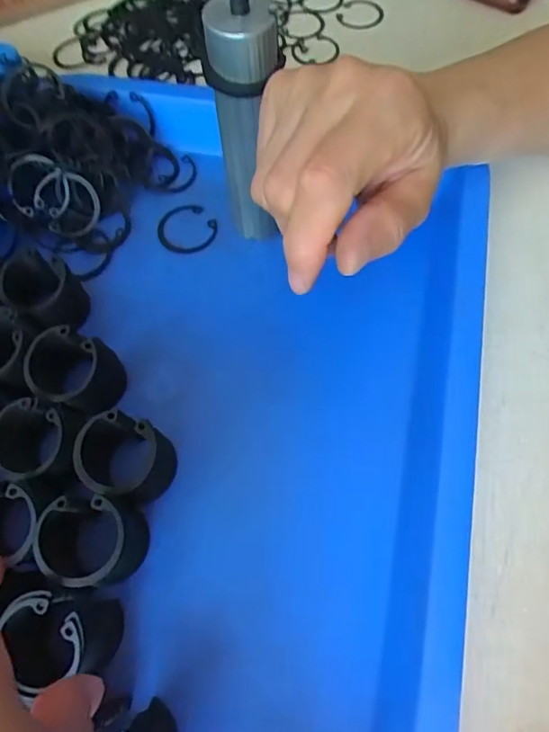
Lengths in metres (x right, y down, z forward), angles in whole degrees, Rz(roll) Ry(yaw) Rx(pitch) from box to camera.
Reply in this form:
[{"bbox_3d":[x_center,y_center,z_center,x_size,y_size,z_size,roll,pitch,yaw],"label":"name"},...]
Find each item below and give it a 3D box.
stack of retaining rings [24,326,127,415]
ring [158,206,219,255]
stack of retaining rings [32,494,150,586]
[{"bbox_3d":[-0.096,0.003,0.259,0.038,0.035,0.035,-34,66,-15],"label":"stack of retaining rings"},{"bbox_3d":[-0.053,-0.082,0.320,0.034,0.004,0.034,-1,62,1],"label":"ring"},{"bbox_3d":[-0.077,0.075,0.227,0.035,0.040,0.037,18,64,11],"label":"stack of retaining rings"}]

